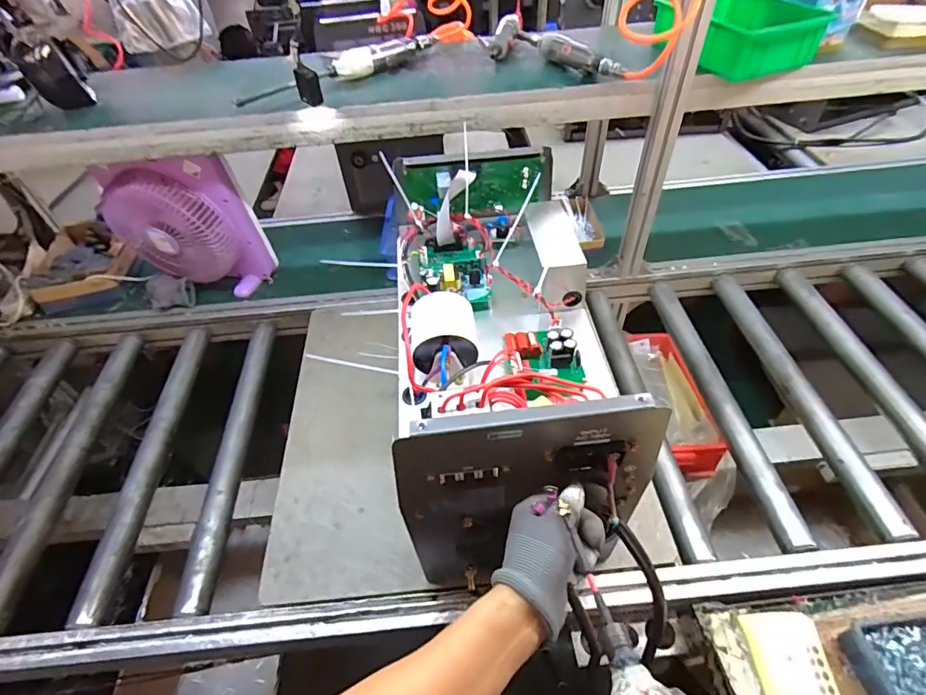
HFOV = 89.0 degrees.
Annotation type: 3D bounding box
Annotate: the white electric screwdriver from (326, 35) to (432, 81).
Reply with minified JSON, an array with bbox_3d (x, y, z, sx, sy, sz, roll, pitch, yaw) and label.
[{"bbox_3d":[-0.137,-0.544,0.869,0.050,0.035,0.235,35,59,29],"label":"white electric screwdriver"}]

